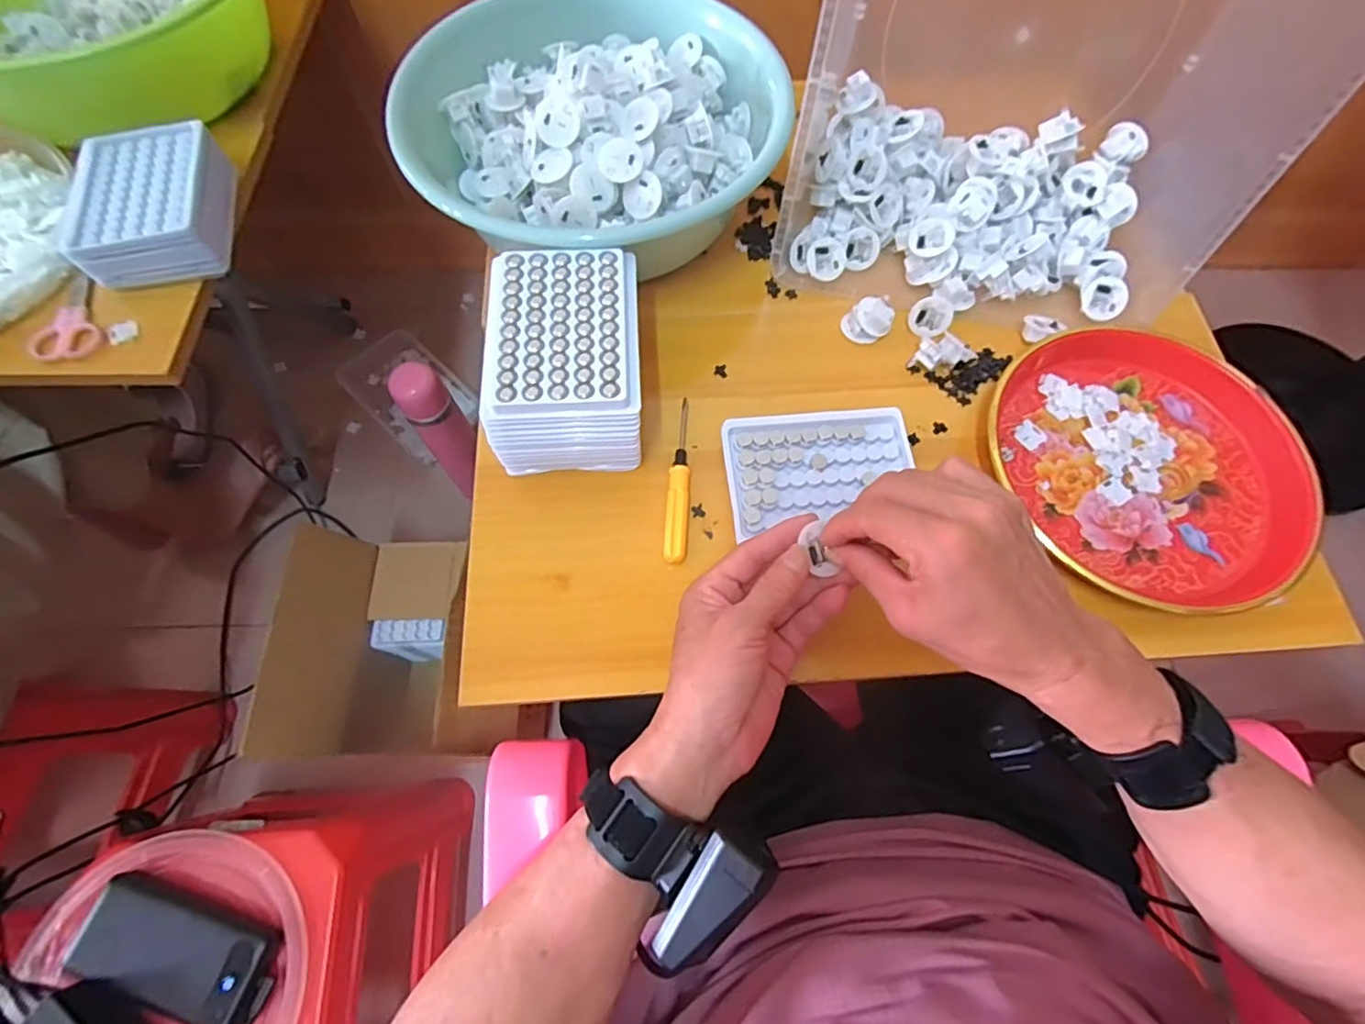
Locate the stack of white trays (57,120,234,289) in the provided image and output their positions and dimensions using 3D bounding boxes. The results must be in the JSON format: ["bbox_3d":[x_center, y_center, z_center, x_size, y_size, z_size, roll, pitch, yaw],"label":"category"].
[{"bbox_3d":[-0.434,-0.249,0.488,0.102,0.045,0.130,-9,68,-5],"label":"stack of white trays"}]

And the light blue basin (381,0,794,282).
[{"bbox_3d":[-0.071,-0.300,0.492,0.292,0.115,0.233,-35,73,-14],"label":"light blue basin"}]

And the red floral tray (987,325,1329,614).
[{"bbox_3d":[0.339,-0.037,0.439,0.208,0.030,0.223,-24,70,-10],"label":"red floral tray"}]

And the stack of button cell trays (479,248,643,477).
[{"bbox_3d":[-0.078,-0.097,0.417,0.097,0.091,0.133,-2,68,-2],"label":"stack of button cell trays"}]

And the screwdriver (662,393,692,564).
[{"bbox_3d":[-0.002,-0.024,0.427,0.016,0.010,0.126,4,68,1],"label":"screwdriver"}]

